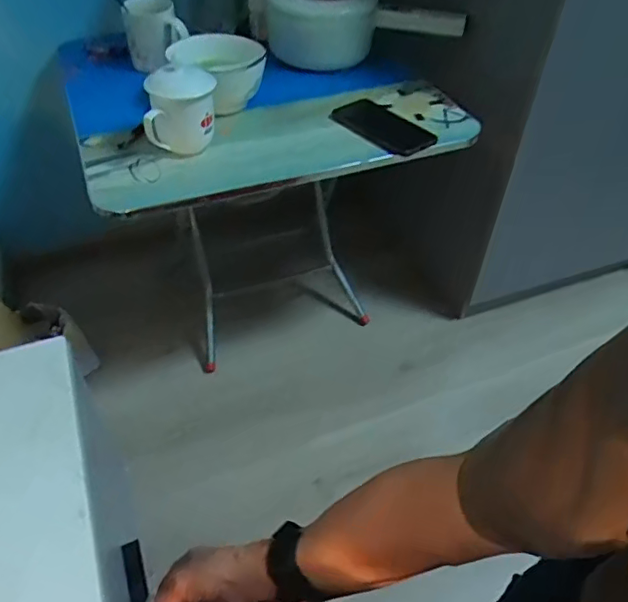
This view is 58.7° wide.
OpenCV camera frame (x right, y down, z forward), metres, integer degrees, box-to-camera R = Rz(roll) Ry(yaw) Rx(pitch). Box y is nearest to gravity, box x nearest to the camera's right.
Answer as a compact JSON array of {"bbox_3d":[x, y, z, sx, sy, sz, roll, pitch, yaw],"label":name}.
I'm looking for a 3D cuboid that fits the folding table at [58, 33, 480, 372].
[{"bbox_3d":[-0.090,-0.158,1.127,0.591,0.553,0.475,-16,48,-17],"label":"folding table"}]

